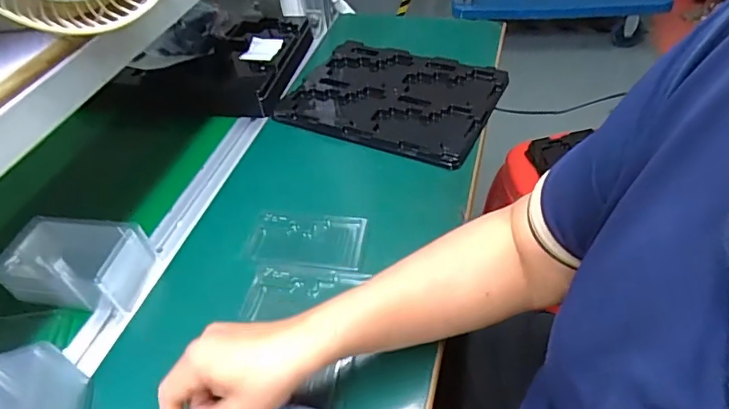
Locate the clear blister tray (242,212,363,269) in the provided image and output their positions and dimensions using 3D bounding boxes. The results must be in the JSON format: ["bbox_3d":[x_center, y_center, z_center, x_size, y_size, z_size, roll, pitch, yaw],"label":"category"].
[{"bbox_3d":[-0.064,0.038,0.549,0.124,0.008,0.071,3,47,9],"label":"clear blister tray"}]

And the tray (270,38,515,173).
[{"bbox_3d":[0.040,-0.157,0.727,0.282,0.019,0.213,19,51,22],"label":"tray"}]

